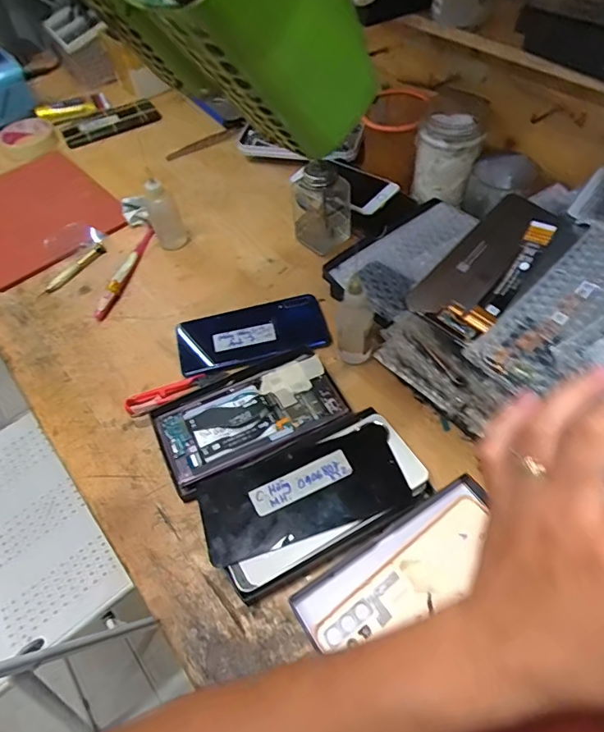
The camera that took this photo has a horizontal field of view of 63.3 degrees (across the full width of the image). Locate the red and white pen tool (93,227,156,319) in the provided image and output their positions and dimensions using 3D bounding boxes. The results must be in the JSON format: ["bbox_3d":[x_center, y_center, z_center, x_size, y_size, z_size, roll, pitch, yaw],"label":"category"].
[{"bbox_3d":[-0.212,-0.115,0.592,0.019,0.019,0.154,10,56,12],"label":"red and white pen tool"}]

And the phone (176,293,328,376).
[{"bbox_3d":[-0.053,-0.035,0.524,0.158,0.015,0.078,-17,54,-7],"label":"phone"}]

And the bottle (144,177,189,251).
[{"bbox_3d":[-0.171,-0.189,0.600,0.041,0.085,0.045,-20,55,-9],"label":"bottle"}]

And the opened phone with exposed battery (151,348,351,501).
[{"bbox_3d":[-0.048,0.042,0.454,0.167,0.013,0.093,-27,56,-13],"label":"opened phone with exposed battery"}]

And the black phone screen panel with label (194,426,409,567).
[{"bbox_3d":[0.000,0.103,0.403,0.166,0.006,0.076,-17,56,-9],"label":"black phone screen panel with label"}]

